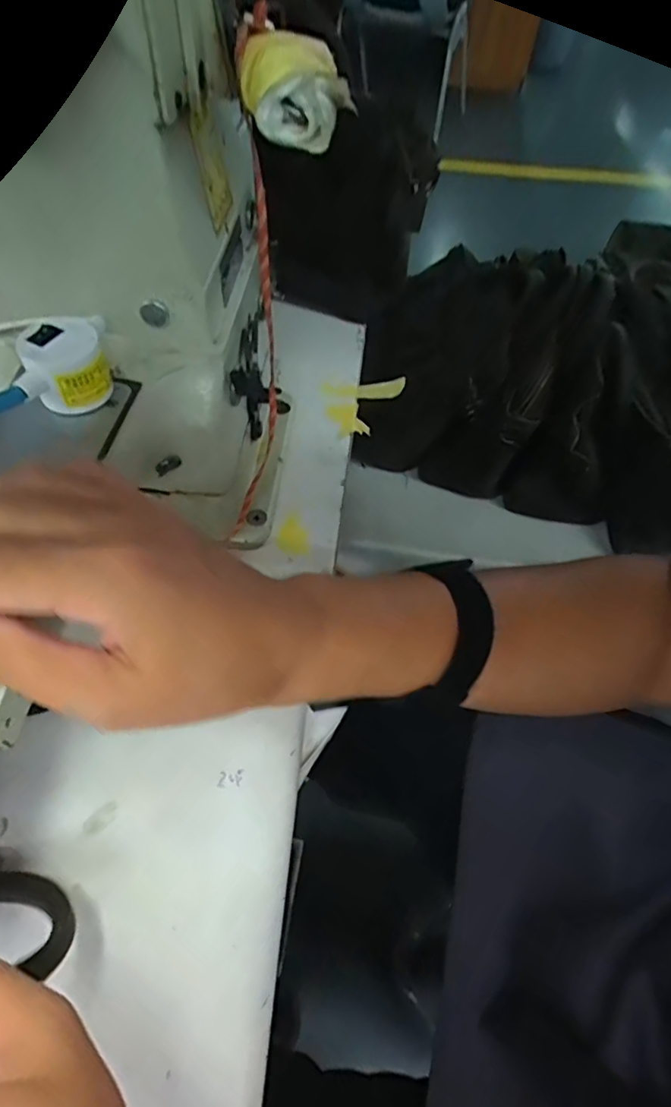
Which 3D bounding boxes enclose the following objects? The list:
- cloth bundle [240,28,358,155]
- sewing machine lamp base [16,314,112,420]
[{"bbox_3d":[-0.014,-0.179,0.219,0.040,0.031,0.026,-13,60,-11],"label":"cloth bundle"},{"bbox_3d":[-0.132,-0.094,0.278,0.038,0.033,0.042,-13,60,-10],"label":"sewing machine lamp base"}]

